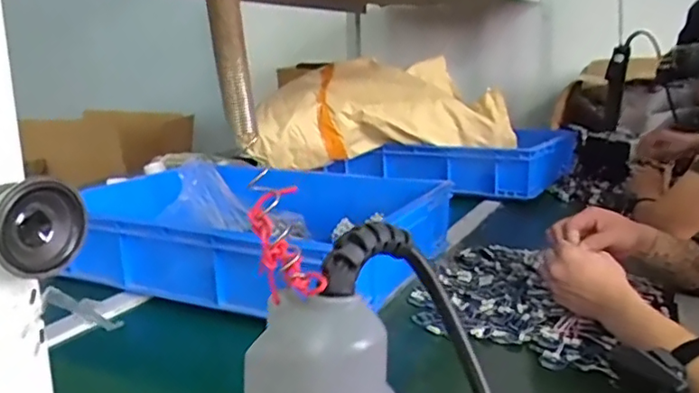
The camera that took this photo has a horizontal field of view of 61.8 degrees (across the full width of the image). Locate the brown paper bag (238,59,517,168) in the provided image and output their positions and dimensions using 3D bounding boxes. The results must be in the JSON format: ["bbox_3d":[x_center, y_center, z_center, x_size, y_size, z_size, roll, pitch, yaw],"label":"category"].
[{"bbox_3d":[0.072,-0.232,1.594,0.690,0.238,0.294,-2,14,-8],"label":"brown paper bag"}]

